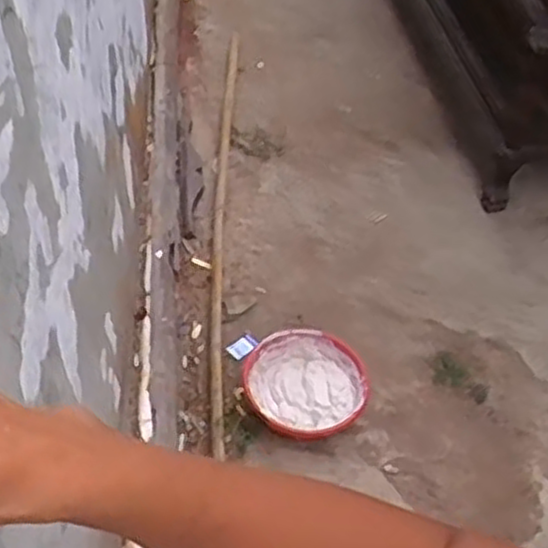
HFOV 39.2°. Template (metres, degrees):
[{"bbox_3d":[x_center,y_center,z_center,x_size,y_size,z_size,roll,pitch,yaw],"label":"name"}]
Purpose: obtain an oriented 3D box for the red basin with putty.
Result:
[{"bbox_3d":[0.067,0.237,1.645,0.253,0.072,0.234,0,49,-1],"label":"red basin with putty"}]

